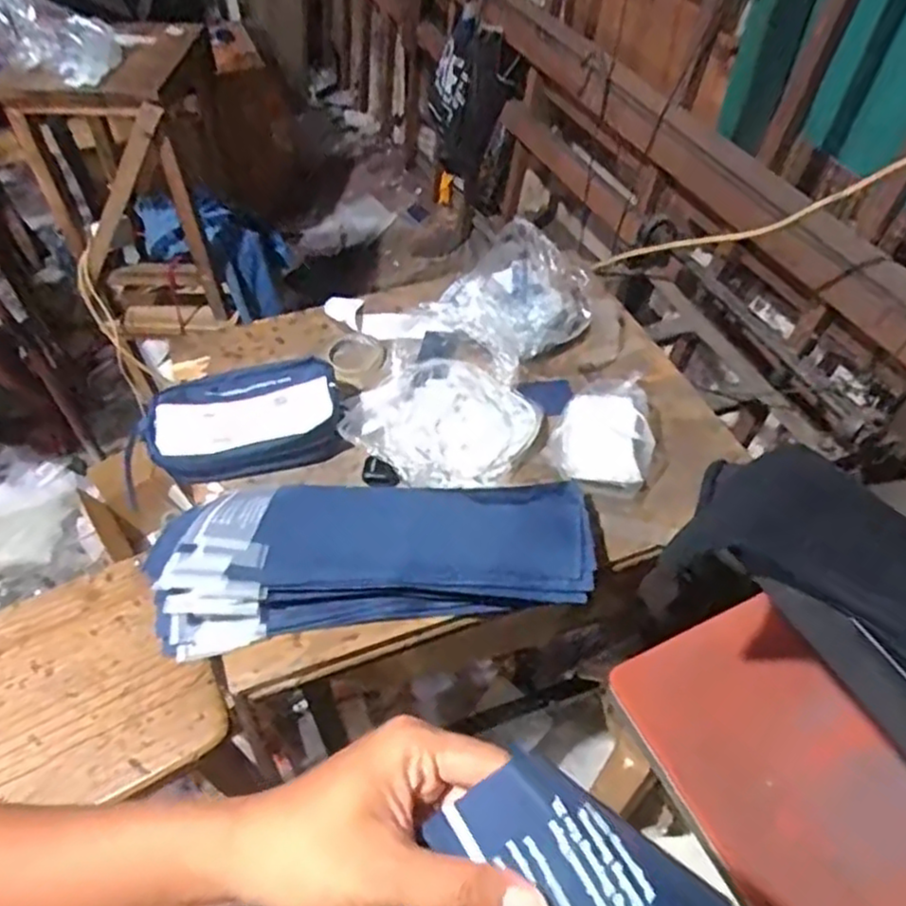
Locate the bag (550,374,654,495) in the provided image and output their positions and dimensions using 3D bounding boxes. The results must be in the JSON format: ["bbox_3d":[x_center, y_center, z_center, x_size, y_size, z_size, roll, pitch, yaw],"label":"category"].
[{"bbox_3d":[0.205,-0.038,0.938,0.123,0.034,0.213,10,51,9],"label":"bag"}]

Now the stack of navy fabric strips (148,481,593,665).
[{"bbox_3d":[-0.090,0.111,0.804,0.488,0.064,0.192,-6,50,-4],"label":"stack of navy fabric strips"}]

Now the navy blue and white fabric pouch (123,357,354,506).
[{"bbox_3d":[-0.282,-0.048,0.935,0.258,0.052,0.180,-11,51,-9],"label":"navy blue and white fabric pouch"}]

